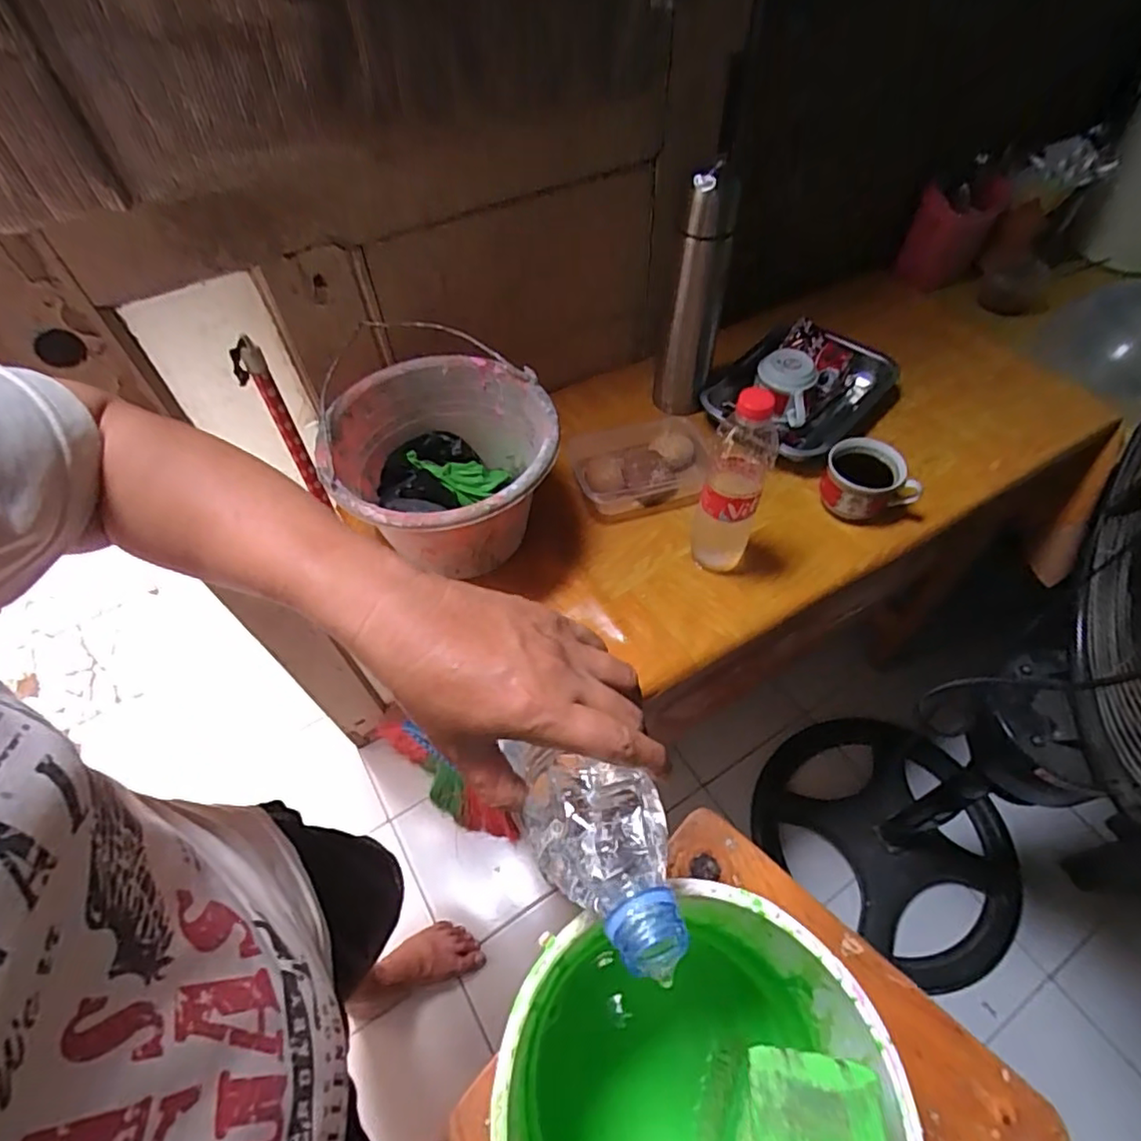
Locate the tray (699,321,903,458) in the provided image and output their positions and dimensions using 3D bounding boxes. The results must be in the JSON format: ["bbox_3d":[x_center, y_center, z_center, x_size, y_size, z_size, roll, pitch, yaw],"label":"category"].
[{"bbox_3d":[0.324,-0.257,0.865,0.195,0.070,0.263,36,60,26],"label":"tray"}]

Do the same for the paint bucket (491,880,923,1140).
[{"bbox_3d":[0.058,0.288,0.334,0.178,0.186,0.167,-1,55,1],"label":"paint bucket"}]

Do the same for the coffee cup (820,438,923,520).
[{"bbox_3d":[0.355,-0.105,0.747,0.100,0.067,0.083,-7,55,-3],"label":"coffee cup"}]

